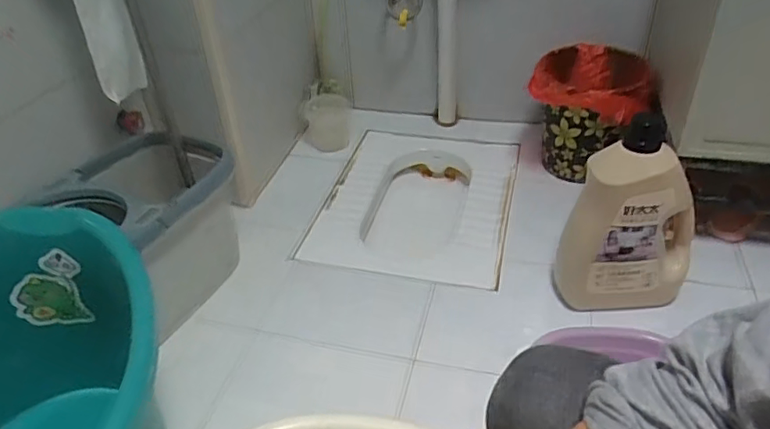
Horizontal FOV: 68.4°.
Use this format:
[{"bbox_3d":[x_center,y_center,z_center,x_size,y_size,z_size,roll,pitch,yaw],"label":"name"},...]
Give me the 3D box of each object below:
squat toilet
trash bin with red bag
[{"bbox_3d":[0.089,0.027,1.454,0.431,0.262,0.538,7,38,14],"label":"squat toilet"},{"bbox_3d":[0.493,-0.225,1.366,0.246,0.298,0.251,16,41,25],"label":"trash bin with red bag"}]

